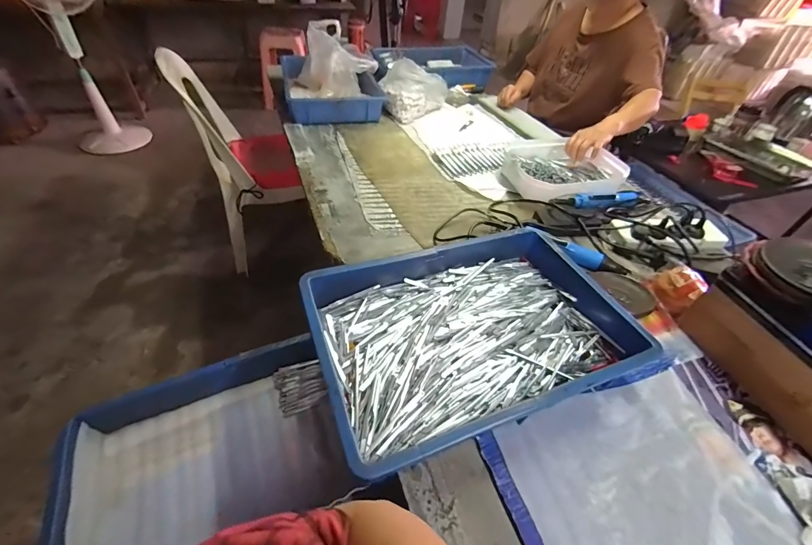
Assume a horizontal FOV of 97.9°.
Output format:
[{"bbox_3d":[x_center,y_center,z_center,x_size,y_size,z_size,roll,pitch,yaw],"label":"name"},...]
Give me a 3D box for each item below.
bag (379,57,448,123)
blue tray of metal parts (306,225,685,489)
[{"bbox_3d":[0.006,-0.600,1.152,0.167,0.127,0.209,36,51,26],"label":"bag"},{"bbox_3d":[0.114,0.078,0.522,0.474,0.084,0.286,-13,48,-19],"label":"blue tray of metal parts"}]

